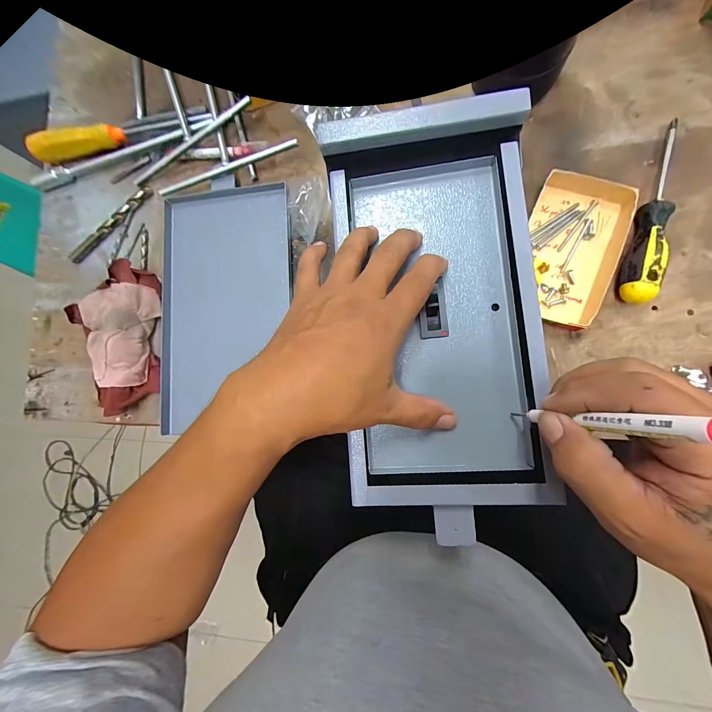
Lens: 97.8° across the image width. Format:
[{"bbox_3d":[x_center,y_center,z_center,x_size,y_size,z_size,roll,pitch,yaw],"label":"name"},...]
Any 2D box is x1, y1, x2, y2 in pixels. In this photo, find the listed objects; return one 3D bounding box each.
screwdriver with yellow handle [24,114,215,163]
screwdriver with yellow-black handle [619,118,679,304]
[{"bbox_3d":[-0.296,-0.283,0.396,0.213,0.027,0.028,-18,82,-9],"label":"screwdriver with yellow handle"},{"bbox_3d":[0.296,-0.145,0.304,0.026,0.032,0.197,19,87,9],"label":"screwdriver with yellow-black handle"}]

